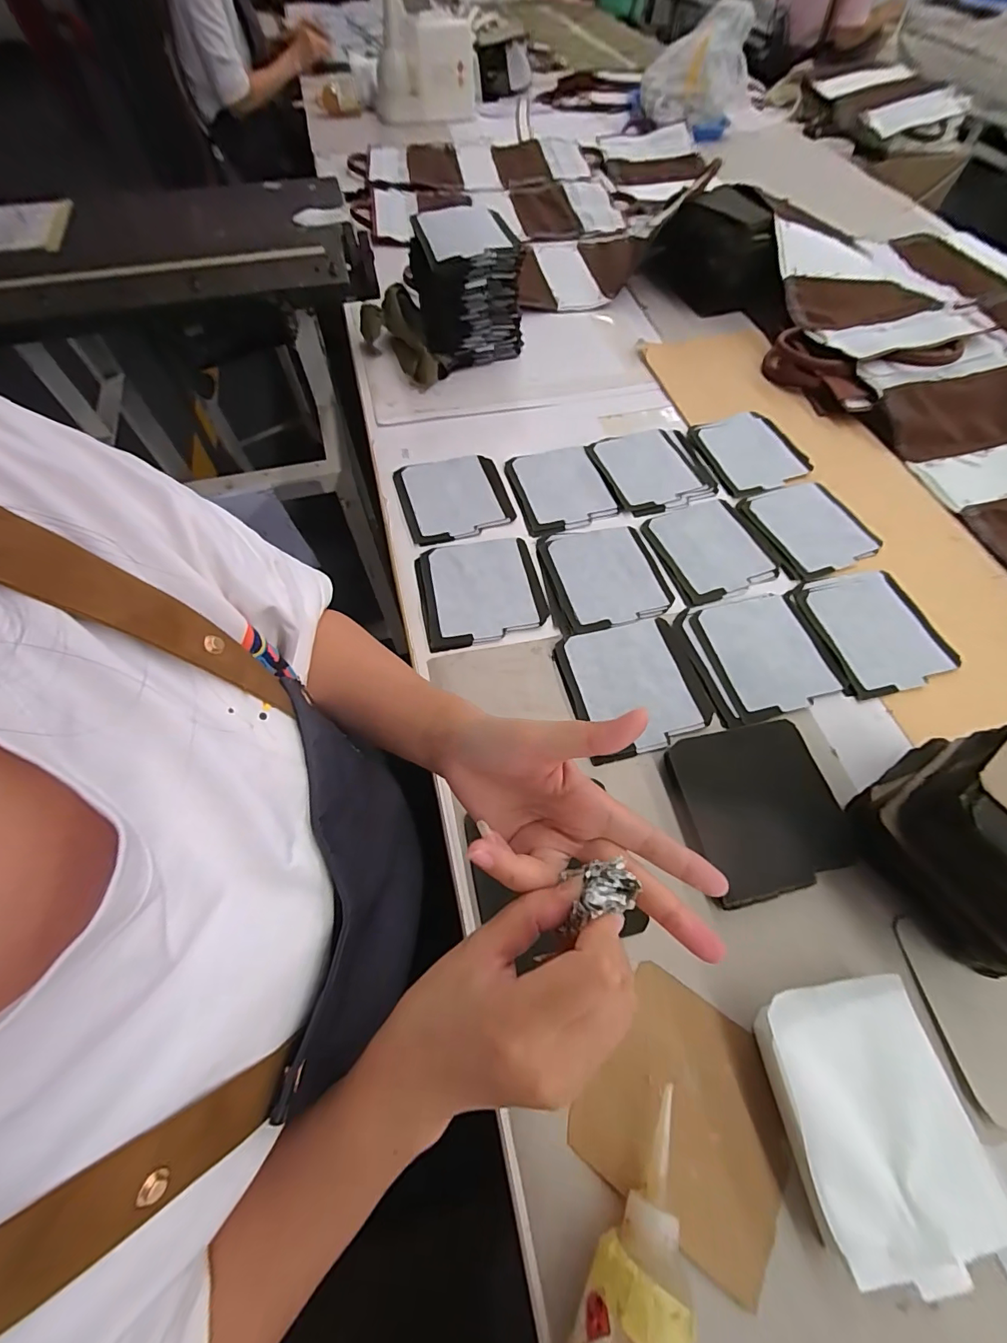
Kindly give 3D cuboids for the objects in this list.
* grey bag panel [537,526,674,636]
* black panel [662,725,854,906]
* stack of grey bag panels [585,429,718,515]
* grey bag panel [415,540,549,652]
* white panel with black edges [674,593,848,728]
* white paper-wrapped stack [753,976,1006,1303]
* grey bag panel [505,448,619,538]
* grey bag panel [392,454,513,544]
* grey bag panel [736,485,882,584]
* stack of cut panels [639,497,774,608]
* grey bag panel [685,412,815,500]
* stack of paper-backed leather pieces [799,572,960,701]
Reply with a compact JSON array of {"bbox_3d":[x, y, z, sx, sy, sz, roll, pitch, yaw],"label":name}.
[{"bbox_3d":[0.117,-0.113,0.541,0.134,0.007,0.142,-11,62,-4],"label":"grey bag panel"},{"bbox_3d":[0.226,0.120,0.413,0.131,0.020,0.138,-13,62,-5],"label":"black panel"},{"bbox_3d":[0.202,-0.274,0.629,0.137,0.010,0.141,-16,62,-7],"label":"stack of grey bag panels"},{"bbox_3d":[-0.025,-0.093,0.523,0.134,0.010,0.136,-11,62,-4],"label":"grey bag panel"},{"bbox_3d":[0.271,-0.020,0.494,0.140,0.006,0.138,-12,62,-5],"label":"white panel with black edges"},{"bbox_3d":[0.243,0.292,0.309,0.107,0.036,0.142,-9,62,-3],"label":"white paper-wrapped stack"},{"bbox_3d":[0.075,-0.241,0.607,0.120,0.005,0.139,-11,62,-4],"label":"grey bag panel"},{"bbox_3d":[-0.063,-0.224,0.593,0.133,0.009,0.134,-17,62,-7],"label":"grey bag panel"},{"bbox_3d":[0.381,-0.180,0.579,0.129,0.006,0.135,-18,62,-8],"label":"grey bag panel"},{"bbox_3d":[0.251,-0.151,0.565,0.125,0.005,0.143,-16,62,-7],"label":"stack of cut panels"},{"bbox_3d":[0.342,-0.306,0.645,0.124,0.010,0.133,-19,63,-8],"label":"grey bag panel"},{"bbox_3d":[0.411,-0.047,0.510,0.124,0.008,0.144,-11,62,-4],"label":"stack of paper-backed leather pieces"}]

